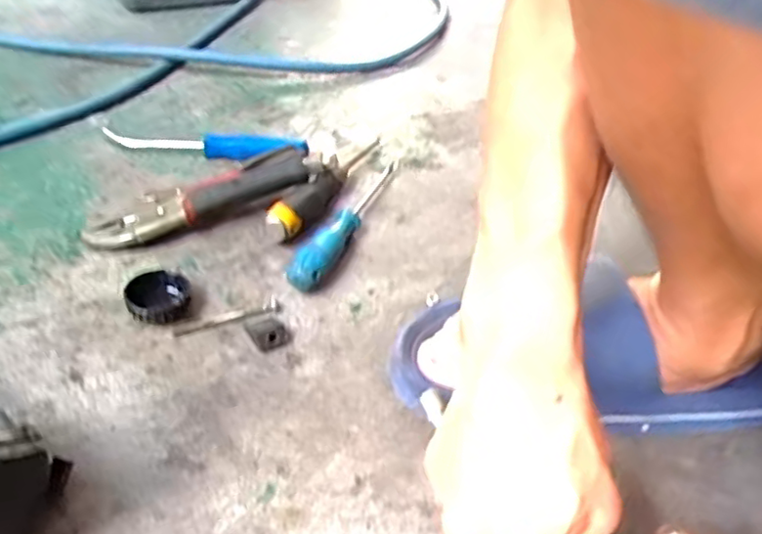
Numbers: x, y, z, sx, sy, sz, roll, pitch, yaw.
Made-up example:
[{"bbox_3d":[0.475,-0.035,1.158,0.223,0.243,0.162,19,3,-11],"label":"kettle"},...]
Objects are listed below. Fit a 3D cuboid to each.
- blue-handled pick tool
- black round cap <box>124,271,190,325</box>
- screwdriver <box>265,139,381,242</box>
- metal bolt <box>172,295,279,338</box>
[{"bbox_3d":[-0.170,-0.117,0.617,0.193,0.029,0.023,7,40,-1],"label":"blue-handled pick tool"},{"bbox_3d":[-0.163,0.021,0.463,0.041,0.017,0.048,-3,41,-12],"label":"black round cap"},{"bbox_3d":[-0.047,-0.084,0.596,0.031,0.029,0.200,20,41,15],"label":"screwdriver"},{"bbox_3d":[-0.113,0.037,0.465,0.078,0.008,0.011,-14,44,-23],"label":"metal bolt"}]

